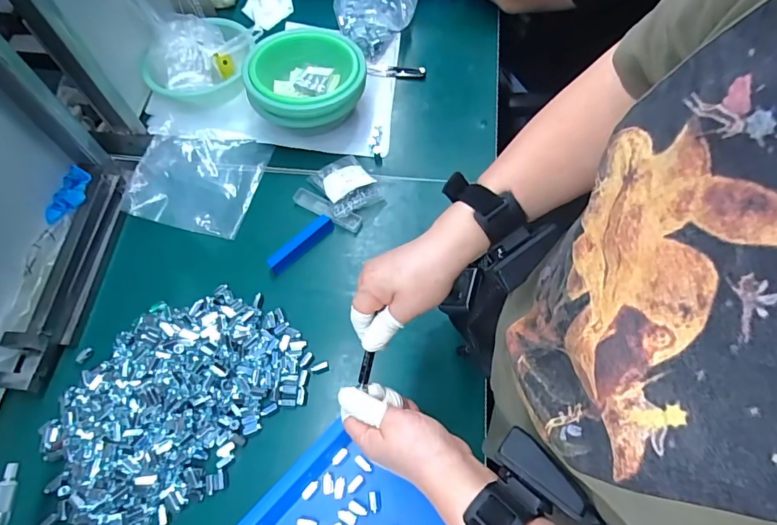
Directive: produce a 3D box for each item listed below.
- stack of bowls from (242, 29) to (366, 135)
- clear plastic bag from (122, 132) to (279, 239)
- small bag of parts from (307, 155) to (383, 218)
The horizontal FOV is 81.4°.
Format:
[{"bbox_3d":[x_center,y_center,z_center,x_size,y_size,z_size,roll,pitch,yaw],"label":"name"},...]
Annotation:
[{"bbox_3d":[-0.130,-0.283,0.740,0.176,0.102,0.161,-9,65,-2],"label":"stack of bowls"},{"bbox_3d":[-0.298,-0.139,0.709,0.179,0.035,0.175,12,64,7],"label":"clear plastic bag"},{"bbox_3d":[-0.064,-0.122,0.695,0.086,0.034,0.102,-27,66,-12],"label":"small bag of parts"}]

